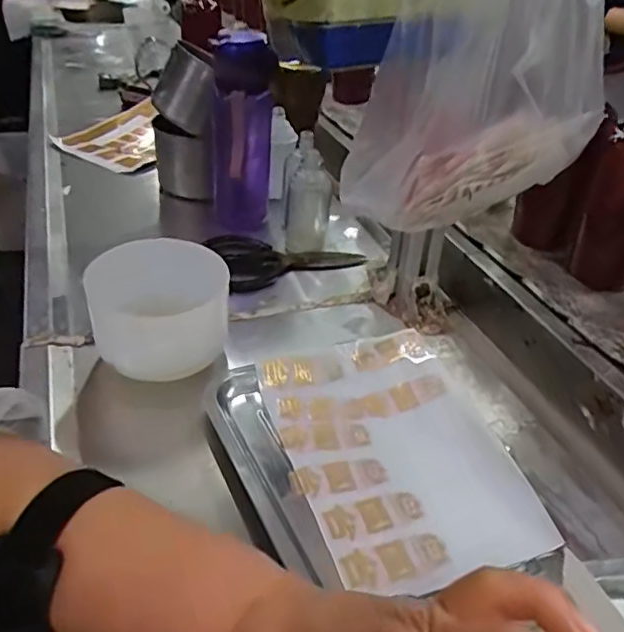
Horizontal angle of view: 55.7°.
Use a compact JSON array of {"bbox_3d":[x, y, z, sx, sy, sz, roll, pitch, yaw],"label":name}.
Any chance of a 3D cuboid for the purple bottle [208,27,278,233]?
[{"bbox_3d":[-0.083,-0.208,0.708,0.082,0.229,0.073,-7,38,-6],"label":"purple bottle"}]

